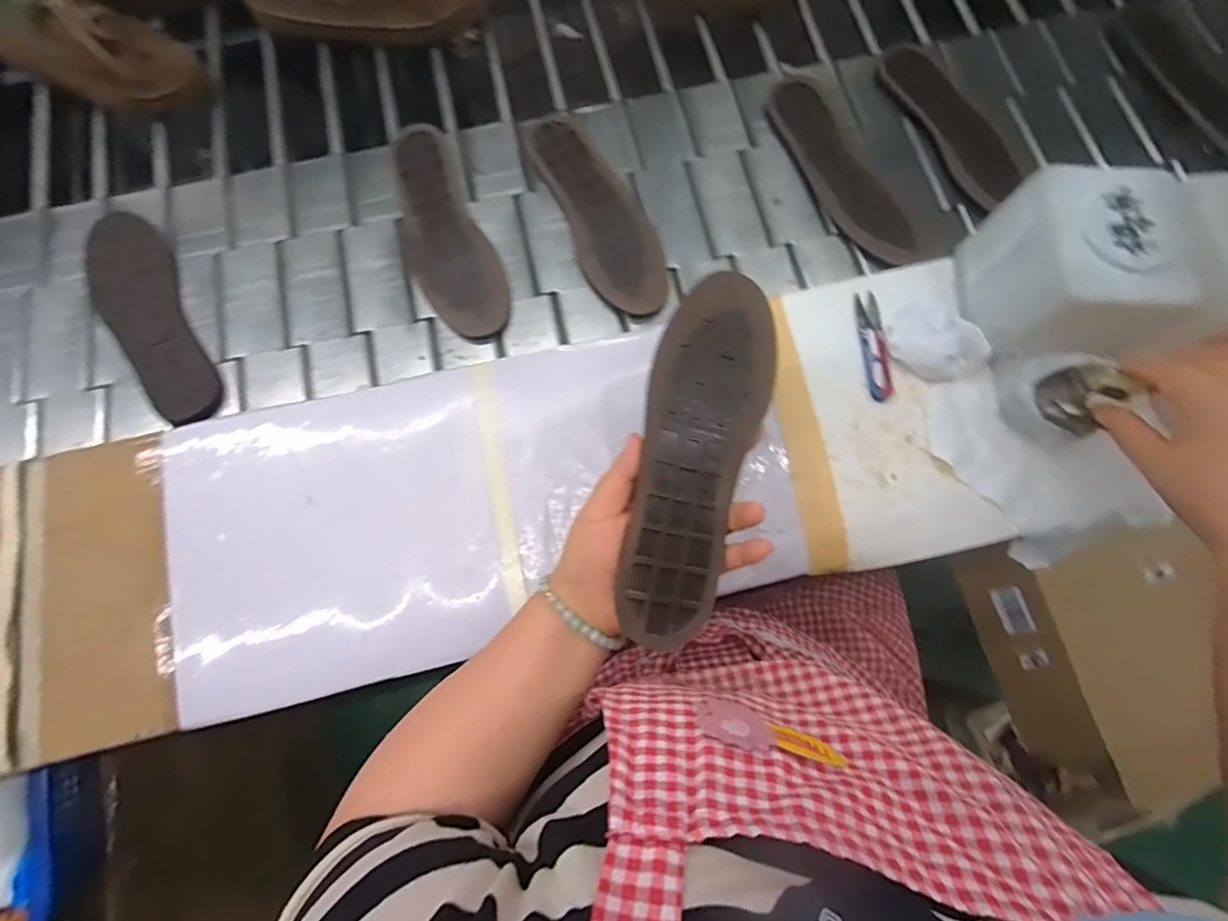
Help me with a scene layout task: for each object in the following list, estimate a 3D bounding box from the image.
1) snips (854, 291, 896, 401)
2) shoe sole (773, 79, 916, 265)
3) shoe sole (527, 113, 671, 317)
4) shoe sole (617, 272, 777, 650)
[{"bbox_3d":[0.233,-0.102,0.491,0.022,0.015,0.102,-3,69,0],"label":"snips"},{"bbox_3d":[0.241,-0.308,0.587,0.065,0.017,0.241,-31,79,6],"label":"shoe sole"},{"bbox_3d":[-0.015,-0.264,0.584,0.086,0.031,0.257,-23,76,-7],"label":"shoe sole"},{"bbox_3d":[0.055,-0.008,0.365,0.079,0.029,0.251,12,78,6],"label":"shoe sole"}]

